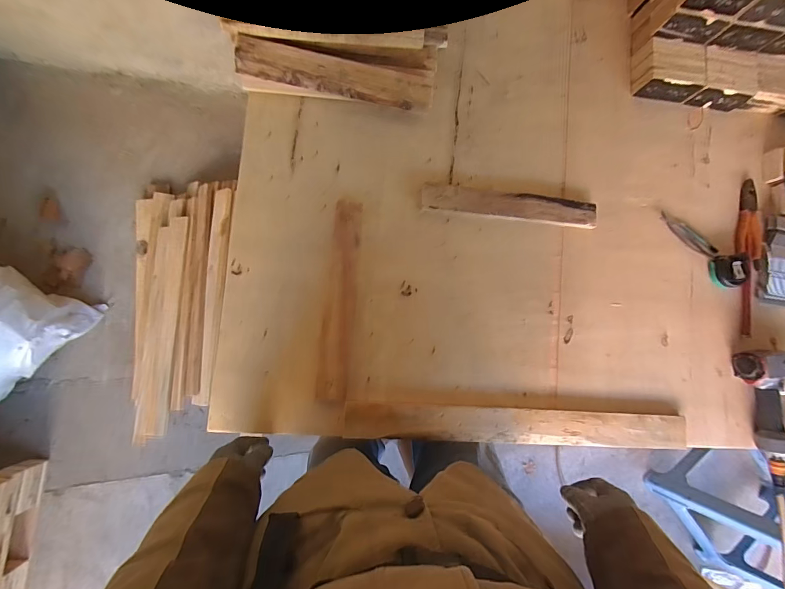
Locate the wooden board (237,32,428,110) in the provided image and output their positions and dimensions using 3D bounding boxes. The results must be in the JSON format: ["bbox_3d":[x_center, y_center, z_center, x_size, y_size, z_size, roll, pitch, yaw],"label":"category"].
[{"bbox_3d":[-0.099,-0.395,0.658,0.342,0.014,0.060,7,110,-8],"label":"wooden board"}]

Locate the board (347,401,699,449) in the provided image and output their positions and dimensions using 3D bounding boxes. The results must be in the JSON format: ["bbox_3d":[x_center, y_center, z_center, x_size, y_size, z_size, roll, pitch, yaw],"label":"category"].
[{"bbox_3d":[0.237,0.238,0.657,0.636,0.023,0.058,5,82,-6],"label":"board"}]

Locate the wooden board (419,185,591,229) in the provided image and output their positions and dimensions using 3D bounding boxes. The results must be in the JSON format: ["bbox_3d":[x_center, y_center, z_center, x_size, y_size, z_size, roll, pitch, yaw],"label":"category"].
[{"bbox_3d":[0.228,-0.172,0.701,0.344,0.022,0.053,5,82,-6],"label":"wooden board"}]

